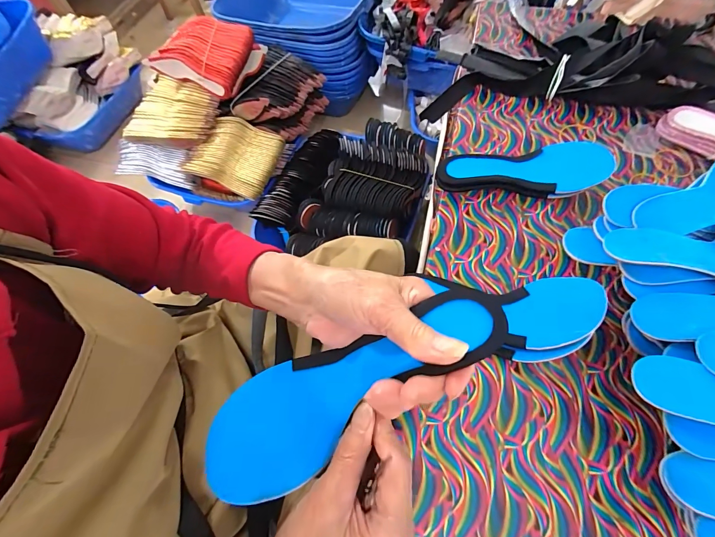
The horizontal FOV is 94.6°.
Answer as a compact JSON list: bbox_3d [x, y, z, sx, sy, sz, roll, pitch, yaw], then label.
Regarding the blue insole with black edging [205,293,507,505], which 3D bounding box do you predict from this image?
[{"bbox_3d":[-0.004,0.079,0.229,0.212,0.042,0.078,-31,65,8],"label":"blue insole with black edging"}]

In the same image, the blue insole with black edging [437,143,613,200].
[{"bbox_3d":[0.225,-0.142,0.466,0.219,0.056,0.083,4,63,3],"label":"blue insole with black edging"}]

